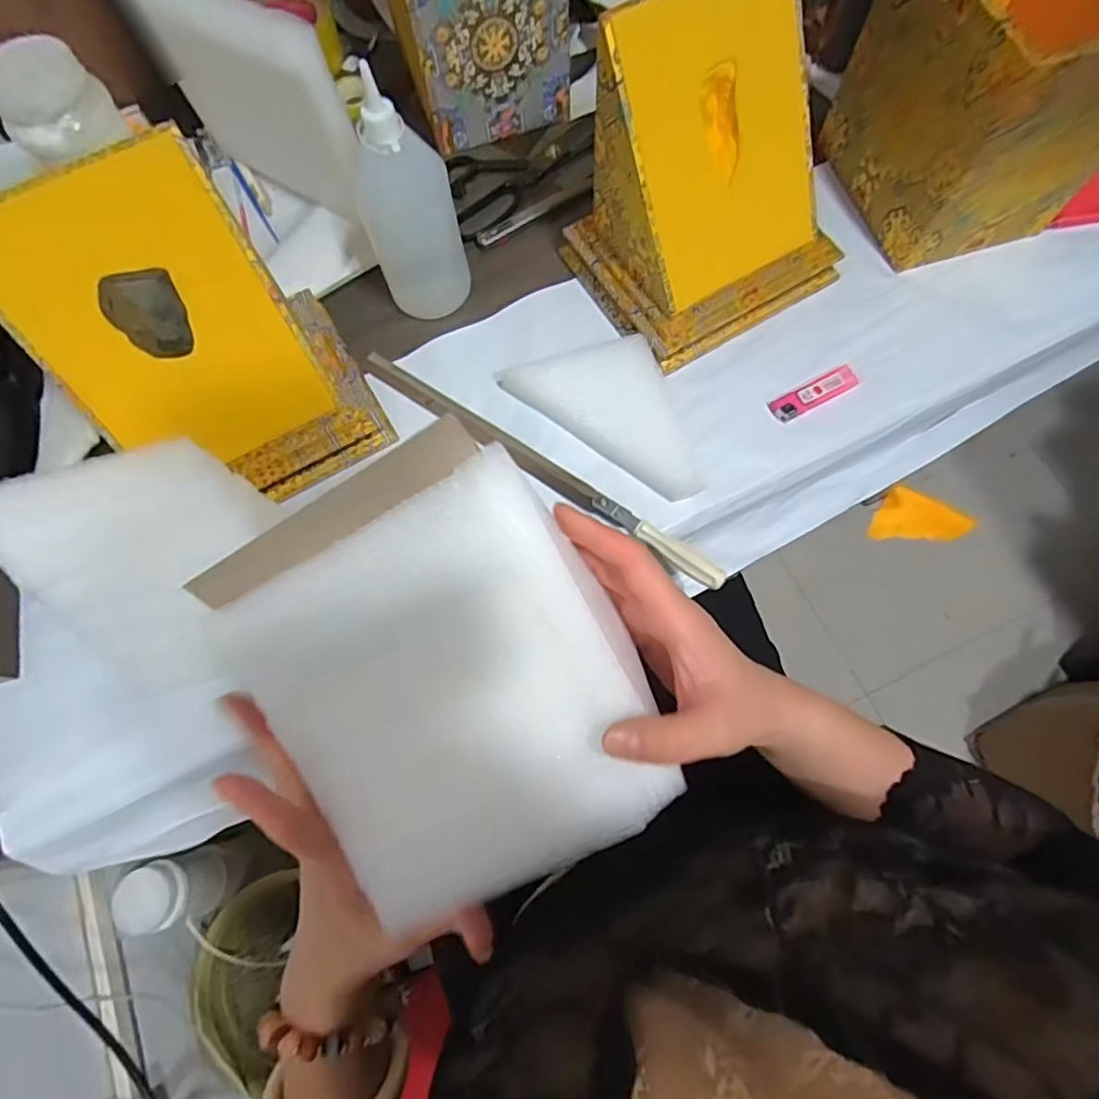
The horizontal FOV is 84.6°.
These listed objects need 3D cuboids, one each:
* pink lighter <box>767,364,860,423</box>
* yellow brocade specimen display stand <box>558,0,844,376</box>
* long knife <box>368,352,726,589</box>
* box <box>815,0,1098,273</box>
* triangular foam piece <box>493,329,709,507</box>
[{"bbox_3d":[0.229,-0.135,0.518,0.078,0.011,0.021,-25,73,-6],"label":"pink lighter"},{"bbox_3d":[0.134,-0.294,0.479,0.191,0.193,0.161,-30,74,-7],"label":"yellow brocade specimen display stand"},{"bbox_3d":[-0.013,-0.076,0.511,0.361,0.021,0.024,33,77,12],"label":"long knife"},{"bbox_3d":[0.362,-0.382,0.519,0.144,0.201,0.188,-16,73,-3],"label":"box"},{"bbox_3d":[0.062,-0.127,0.514,0.190,0.038,0.093,39,78,13],"label":"triangular foam piece"}]

